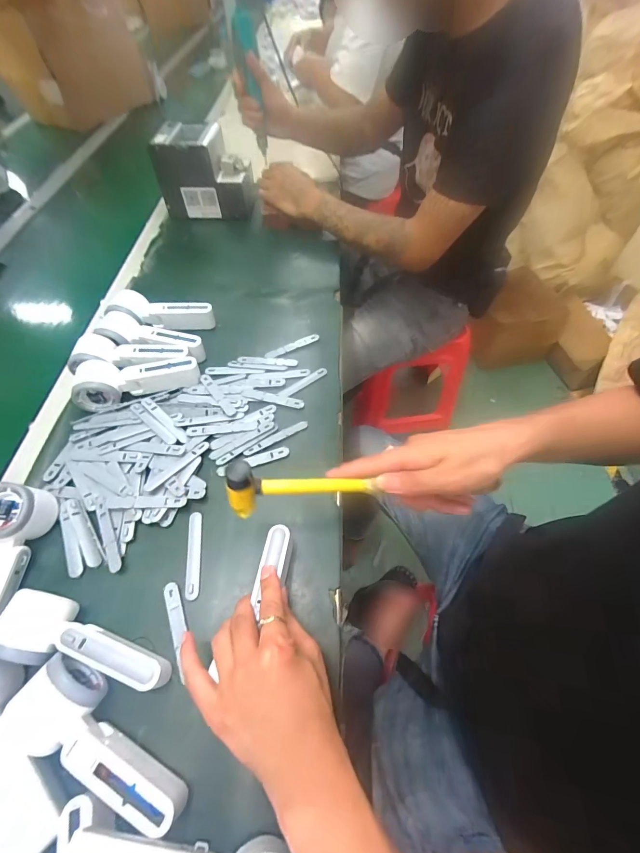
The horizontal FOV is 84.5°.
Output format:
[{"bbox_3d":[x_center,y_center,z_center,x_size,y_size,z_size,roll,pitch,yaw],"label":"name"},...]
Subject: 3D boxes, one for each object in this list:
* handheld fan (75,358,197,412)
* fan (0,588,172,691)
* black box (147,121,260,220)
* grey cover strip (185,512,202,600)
[{"bbox_3d":[-0.262,-0.068,0.504,0.167,0.046,0.056,-11,57,-7],"label":"handheld fan"},{"bbox_3d":[-0.217,0.200,0.333,0.158,0.048,0.056,8,57,6],"label":"fan"},{"bbox_3d":[-0.239,-0.563,0.776,0.203,0.137,0.136,1,57,3],"label":"black box"},{"bbox_3d":[-0.142,0.143,0.397,0.014,0.006,0.093,-8,57,-3],"label":"grey cover strip"}]

